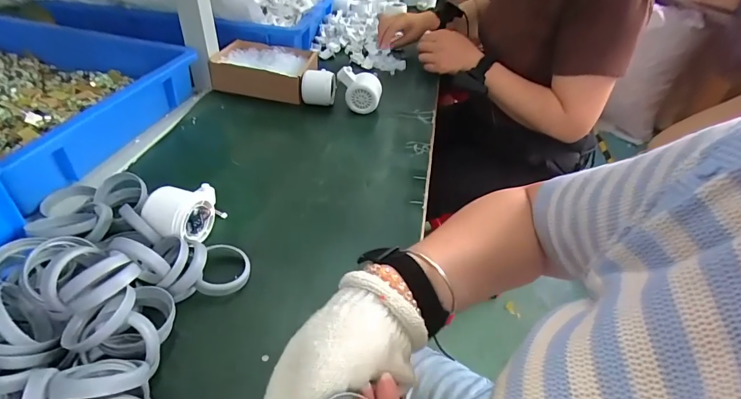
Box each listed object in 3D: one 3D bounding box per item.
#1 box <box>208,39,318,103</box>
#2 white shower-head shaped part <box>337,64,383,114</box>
[{"bbox_3d":[-0.194,-0.242,0.711,0.166,0.058,0.138,8,42,6],"label":"box"},{"bbox_3d":[-0.018,-0.189,0.655,0.072,0.071,0.055,1,41,-1],"label":"white shower-head shaped part"}]

